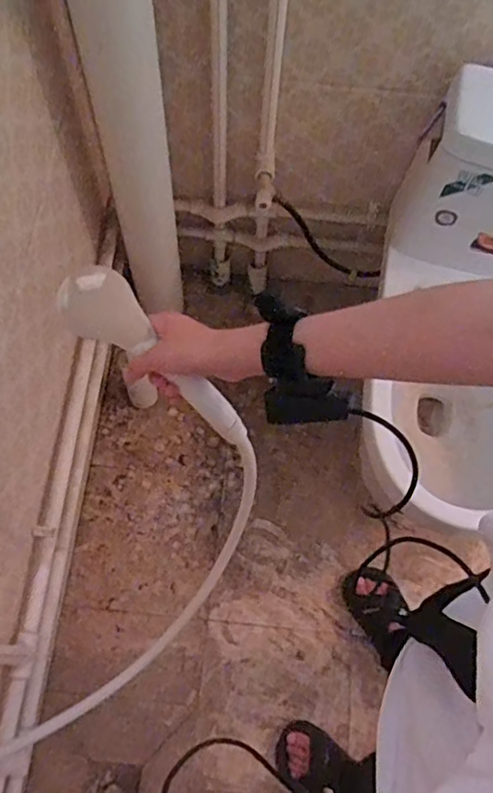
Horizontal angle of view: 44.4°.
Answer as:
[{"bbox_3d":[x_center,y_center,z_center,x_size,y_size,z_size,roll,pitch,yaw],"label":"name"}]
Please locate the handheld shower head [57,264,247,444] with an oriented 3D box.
[{"bbox_3d":[-0.082,-0.025,0.561,0.220,0.050,0.068,45,68,-21],"label":"handheld shower head"}]

